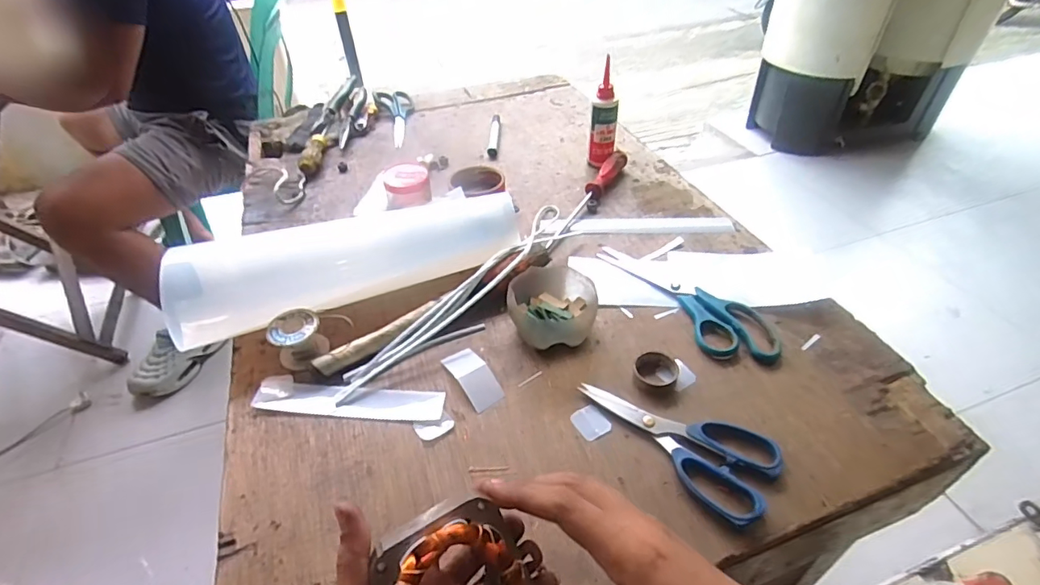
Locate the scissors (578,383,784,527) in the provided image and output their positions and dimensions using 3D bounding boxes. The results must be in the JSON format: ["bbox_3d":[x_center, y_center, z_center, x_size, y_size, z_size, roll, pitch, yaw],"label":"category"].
[{"bbox_3d":[0.134,0.120,0.450,0.176,0.015,0.082,30,52,30],"label":"scissors"}]

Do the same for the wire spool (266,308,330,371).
[{"bbox_3d":[-0.228,0.048,0.526,0.051,0.045,0.045,-32,50,-28],"label":"wire spool"}]

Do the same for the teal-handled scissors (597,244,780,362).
[{"bbox_3d":[0.189,0.001,0.581,0.079,0.011,0.233,-23,47,-21],"label":"teal-handled scissors"}]

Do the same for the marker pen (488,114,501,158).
[{"bbox_3d":[-0.045,-0.279,0.894,0.017,0.014,0.145,0,43,2],"label":"marker pen"}]

